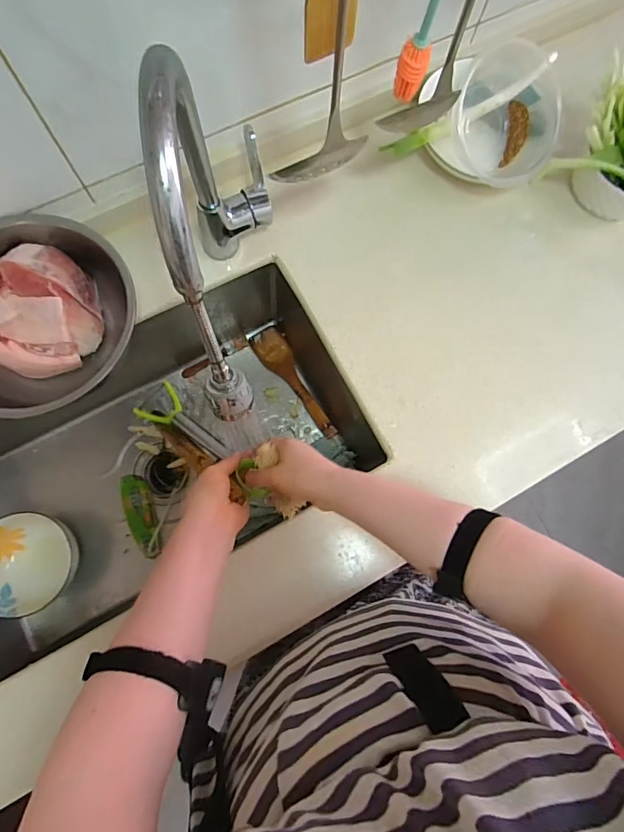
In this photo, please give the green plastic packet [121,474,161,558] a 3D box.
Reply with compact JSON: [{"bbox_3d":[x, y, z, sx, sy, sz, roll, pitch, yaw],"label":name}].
[{"bbox_3d":[-0.298,0.176,0.792,0.049,0.024,0.145,-17,83,-6],"label":"green plastic packet"}]

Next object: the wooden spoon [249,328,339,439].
[{"bbox_3d":[-0.028,-0.063,0.845,0.058,0.015,0.237,-36,81,-9],"label":"wooden spoon"}]

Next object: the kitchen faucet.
[{"bbox_3d":[-0.090,-0.166,0.458,0.082,0.330,0.297,-4,81,-4],"label":"kitchen faucet"}]

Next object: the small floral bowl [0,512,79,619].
[{"bbox_3d":[-0.449,0.233,0.738,0.149,0.107,0.148,0,77,-2],"label":"small floral bowl"}]

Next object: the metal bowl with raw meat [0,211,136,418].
[{"bbox_3d":[-0.336,-0.120,0.565,0.239,0.099,0.231,1,80,-3],"label":"metal bowl with raw meat"}]

